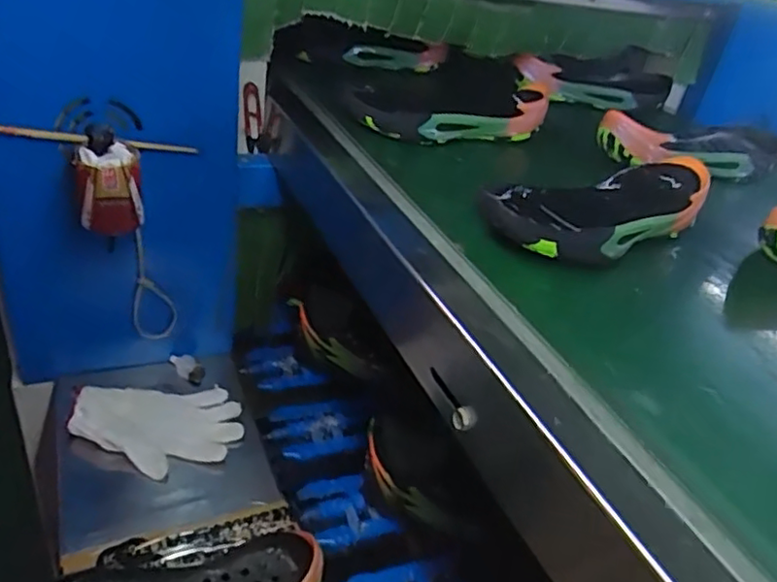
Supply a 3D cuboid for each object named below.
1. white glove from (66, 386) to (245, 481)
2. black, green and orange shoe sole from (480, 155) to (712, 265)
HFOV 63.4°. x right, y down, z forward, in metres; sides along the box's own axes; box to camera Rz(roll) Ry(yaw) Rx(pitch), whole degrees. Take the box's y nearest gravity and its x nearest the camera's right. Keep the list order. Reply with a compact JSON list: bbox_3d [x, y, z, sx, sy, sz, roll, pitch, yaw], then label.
[{"bbox_3d":[-0.286,0.170,0.789,0.195,0.023,0.123,1,45,-23],"label":"white glove"},{"bbox_3d":[0.204,-0.081,0.601,0.265,0.050,0.101,-16,34,-34],"label":"black, green and orange shoe sole"}]

